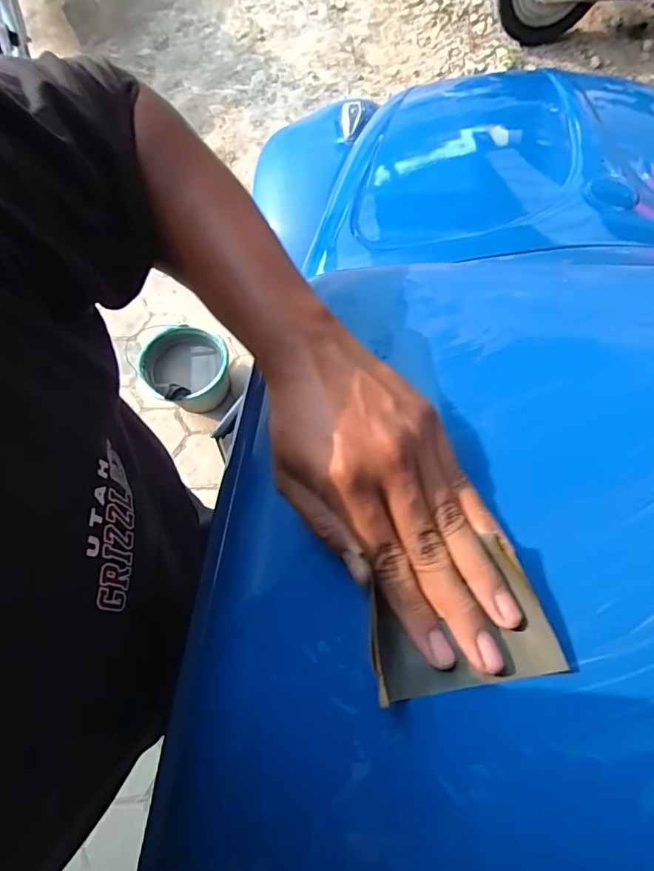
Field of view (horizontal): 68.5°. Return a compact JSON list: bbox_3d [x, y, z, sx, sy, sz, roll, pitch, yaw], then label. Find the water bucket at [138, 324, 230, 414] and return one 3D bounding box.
[{"bbox_3d":[-0.487,-0.215,1.705,0.297,0.237,0.244,-19,72,-5],"label":"water bucket"}]

